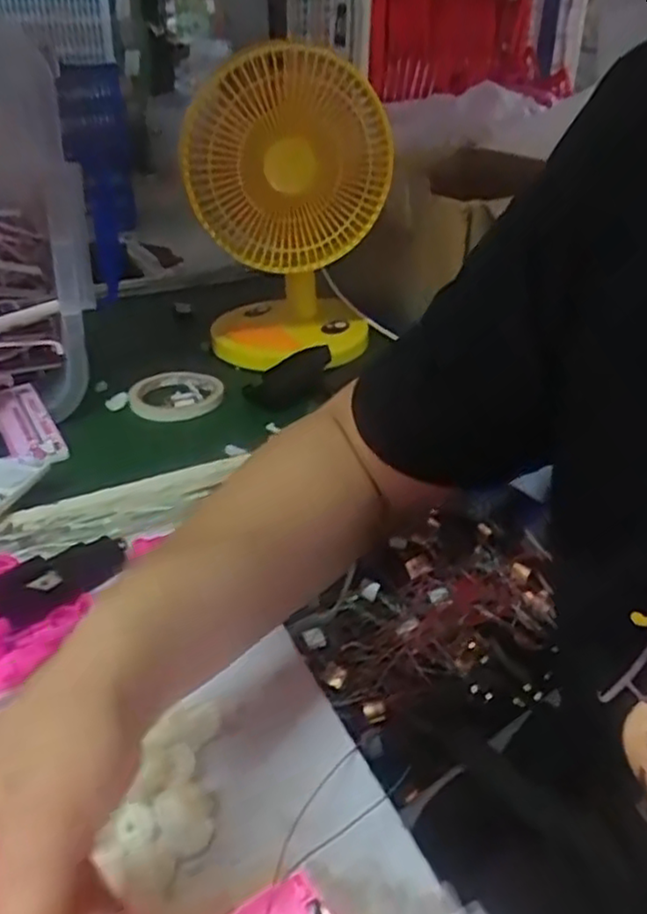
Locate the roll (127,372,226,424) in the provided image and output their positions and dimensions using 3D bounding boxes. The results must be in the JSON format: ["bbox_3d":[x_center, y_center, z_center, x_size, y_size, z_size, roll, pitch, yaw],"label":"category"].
[{"bbox_3d":[-0.159,-0.067,0.769,0.098,0.014,0.098,-8,33,-12],"label":"roll"}]

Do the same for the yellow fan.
[{"bbox_3d":[-0.031,-0.263,0.802,0.204,0.316,0.165,3,32,5],"label":"yellow fan"}]

